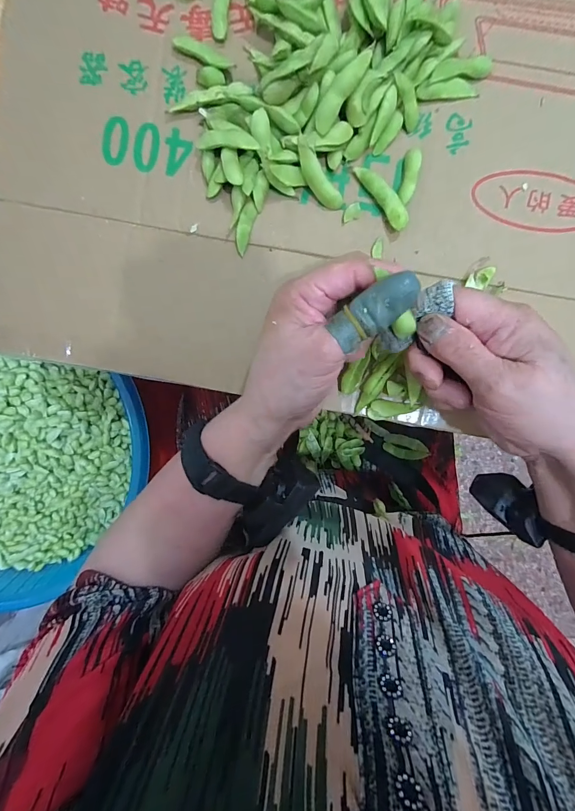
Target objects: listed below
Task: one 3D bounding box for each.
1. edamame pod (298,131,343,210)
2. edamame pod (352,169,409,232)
[{"bbox_3d":[0.021,-0.165,0.249,0.014,0.009,0.052,-37,113,5],"label":"edamame pod"},{"bbox_3d":[0.071,-0.155,0.257,0.015,0.010,0.055,-34,94,5],"label":"edamame pod"}]

